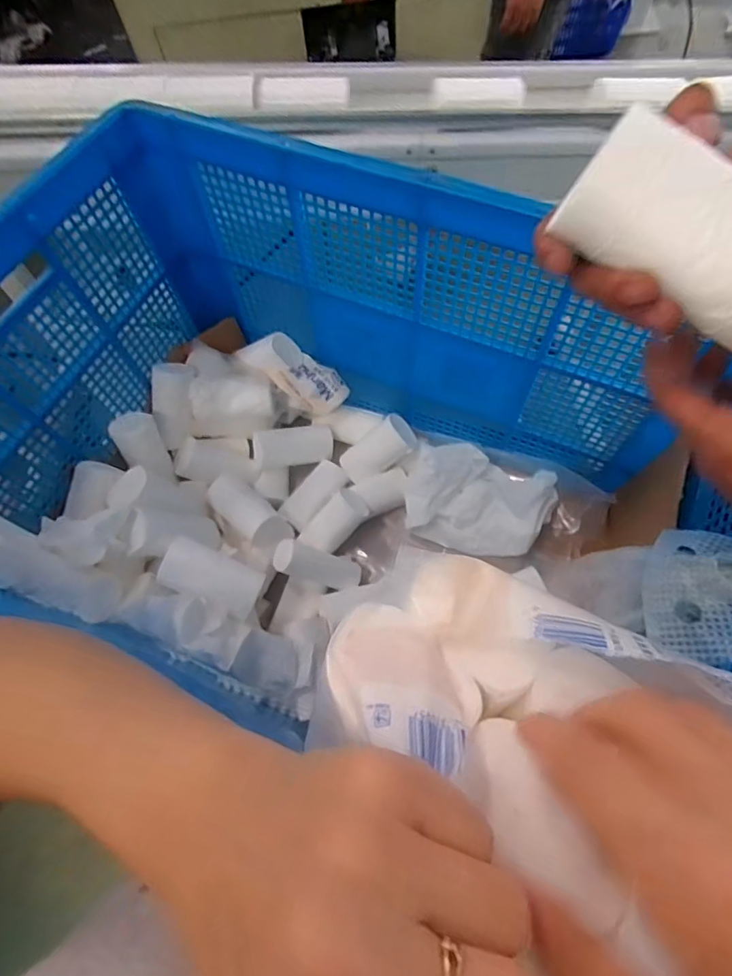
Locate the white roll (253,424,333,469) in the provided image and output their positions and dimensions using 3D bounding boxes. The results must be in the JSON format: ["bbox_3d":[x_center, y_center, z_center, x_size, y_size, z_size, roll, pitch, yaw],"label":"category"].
[{"bbox_3d":[-0.130,-0.075,0.898,0.141,0.049,0.058,-9,64,-18],"label":"white roll"}]

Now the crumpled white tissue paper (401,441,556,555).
[{"bbox_3d":[0.183,0.015,0.828,0.229,0.103,0.166,8,66,7],"label":"crumpled white tissue paper"}]

